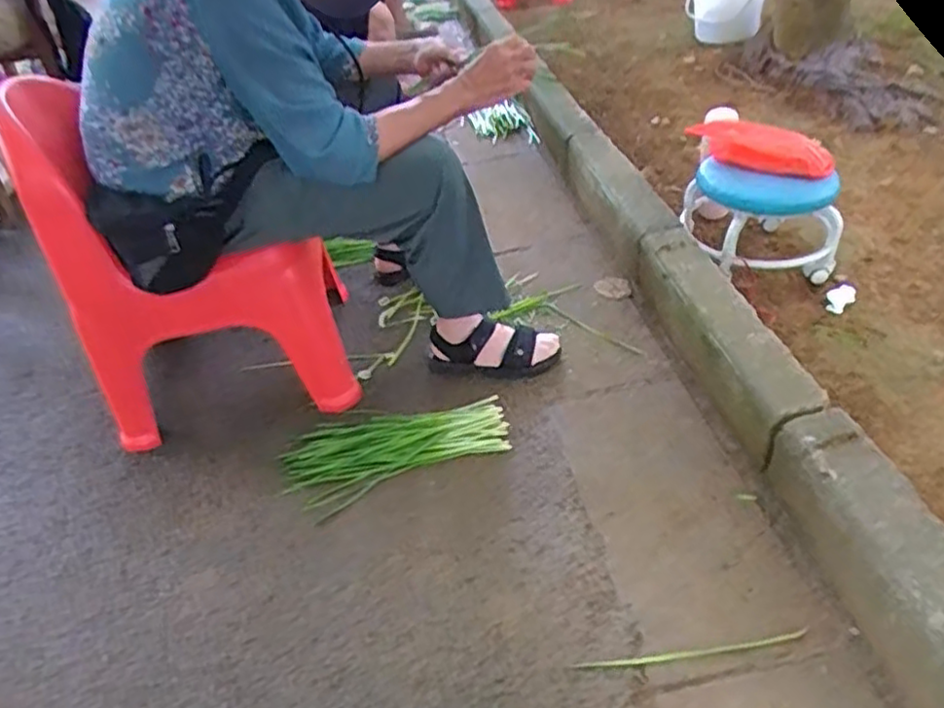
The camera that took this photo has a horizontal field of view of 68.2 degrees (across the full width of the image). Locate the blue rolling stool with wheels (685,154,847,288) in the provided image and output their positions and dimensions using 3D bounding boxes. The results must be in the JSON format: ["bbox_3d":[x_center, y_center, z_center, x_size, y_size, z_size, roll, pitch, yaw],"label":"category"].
[{"bbox_3d":[0.515,-0.259,1.326,0.251,0.197,0.262,-14,41,-7],"label":"blue rolling stool with wheels"}]

